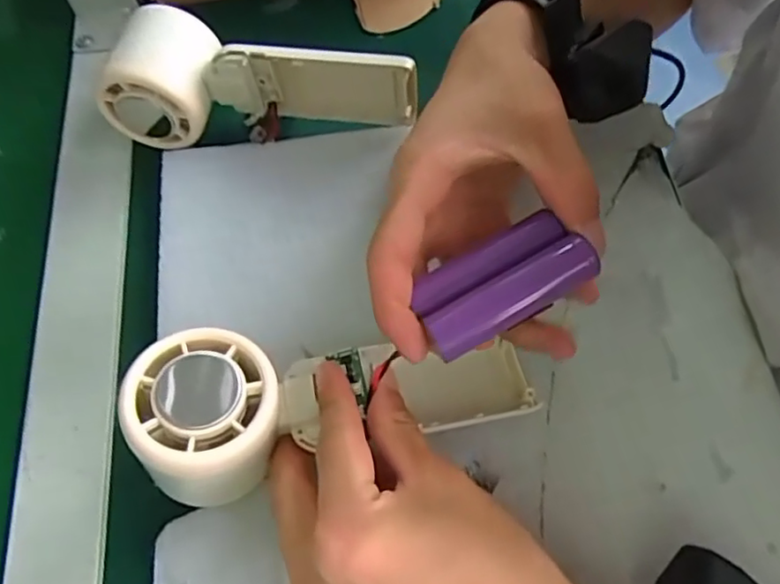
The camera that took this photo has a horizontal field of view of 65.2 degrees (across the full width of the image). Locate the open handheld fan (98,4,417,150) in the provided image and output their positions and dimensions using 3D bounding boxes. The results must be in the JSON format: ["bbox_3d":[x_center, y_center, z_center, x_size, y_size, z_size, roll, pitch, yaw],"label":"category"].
[{"bbox_3d":[-0.070,-0.118,0.331,0.162,0.049,0.057,-3,64,0],"label":"open handheld fan"}]

